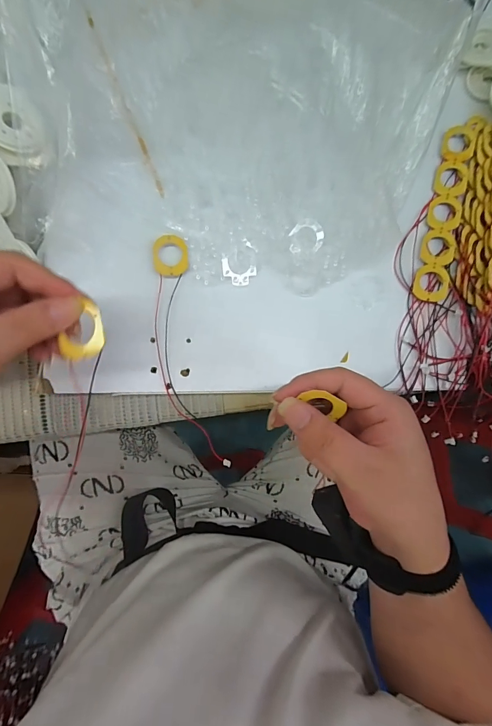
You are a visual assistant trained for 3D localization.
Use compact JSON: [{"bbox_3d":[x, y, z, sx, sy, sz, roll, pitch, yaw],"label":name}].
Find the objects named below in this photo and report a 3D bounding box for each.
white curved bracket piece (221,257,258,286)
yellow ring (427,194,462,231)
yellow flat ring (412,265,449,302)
[{"bbox_3d":[-0.008,-0.085,0.335,0.033,0.004,0.021,16,90,-8],"label":"white curved bracket piece"},{"bbox_3d":[0.207,-0.157,0.368,0.032,0.004,0.041,11,81,11],"label":"yellow ring"},{"bbox_3d":[0.188,-0.081,0.357,0.033,0.004,0.037,8,90,10],"label":"yellow flat ring"}]

